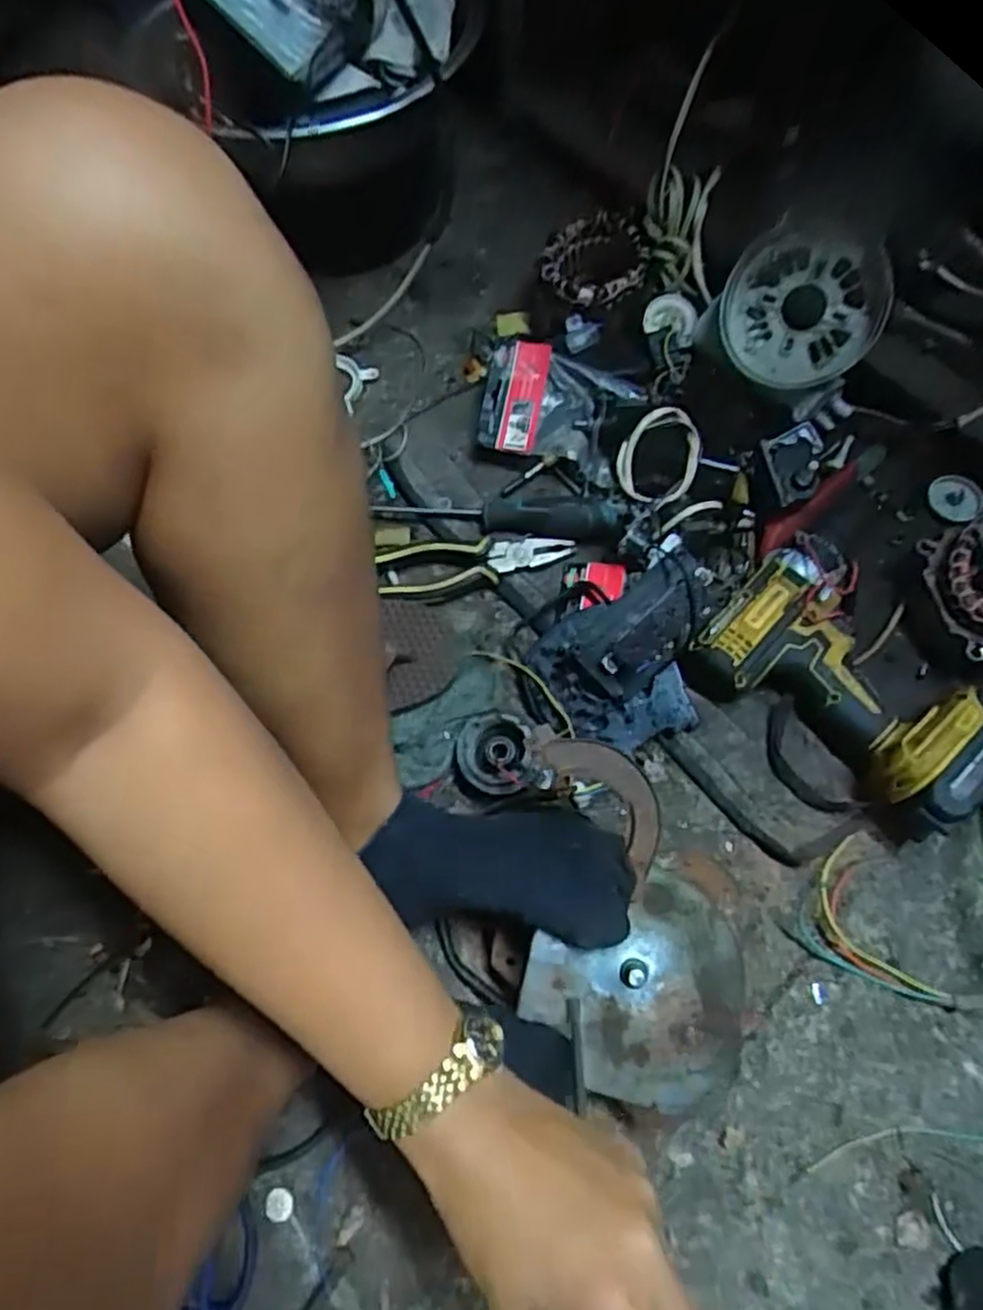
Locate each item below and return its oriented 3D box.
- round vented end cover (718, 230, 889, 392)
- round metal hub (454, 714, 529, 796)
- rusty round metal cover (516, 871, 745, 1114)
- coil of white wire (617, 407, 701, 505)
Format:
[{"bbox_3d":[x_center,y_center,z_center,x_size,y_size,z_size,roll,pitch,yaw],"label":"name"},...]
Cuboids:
[{"bbox_3d":[0.245,-0.273,0.596,0.121,0.016,0.112,6,102,28],"label":"round vented end cover"},{"bbox_3d":[0.001,0.076,0.569,0.054,0.027,0.057,-1,69,2],"label":"round metal hub"},{"bbox_3d":[0.086,0.197,0.453,0.125,0.009,0.125,-3,71,8],"label":"rusty round metal cover"},{"bbox_3d":[0.135,-0.159,0.603,0.061,0.016,0.077,27,93,6],"label":"coil of white wire"}]

